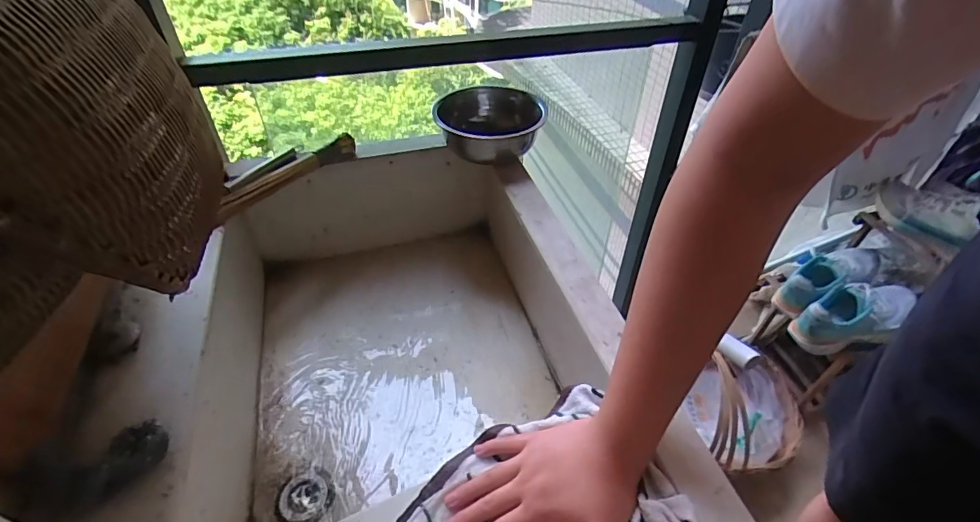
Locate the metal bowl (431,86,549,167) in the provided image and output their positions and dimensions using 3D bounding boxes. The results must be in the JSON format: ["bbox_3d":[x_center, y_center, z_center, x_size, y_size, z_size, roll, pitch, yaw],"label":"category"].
[{"bbox_3d":[-0.003,-0.230,0.802,0.172,0.070,0.188,2,41,-2],"label":"metal bowl"}]

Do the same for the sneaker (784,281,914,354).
[{"bbox_3d":[0.800,0.113,1.054,0.264,0.096,0.097,-19,44,-5],"label":"sneaker"}]

